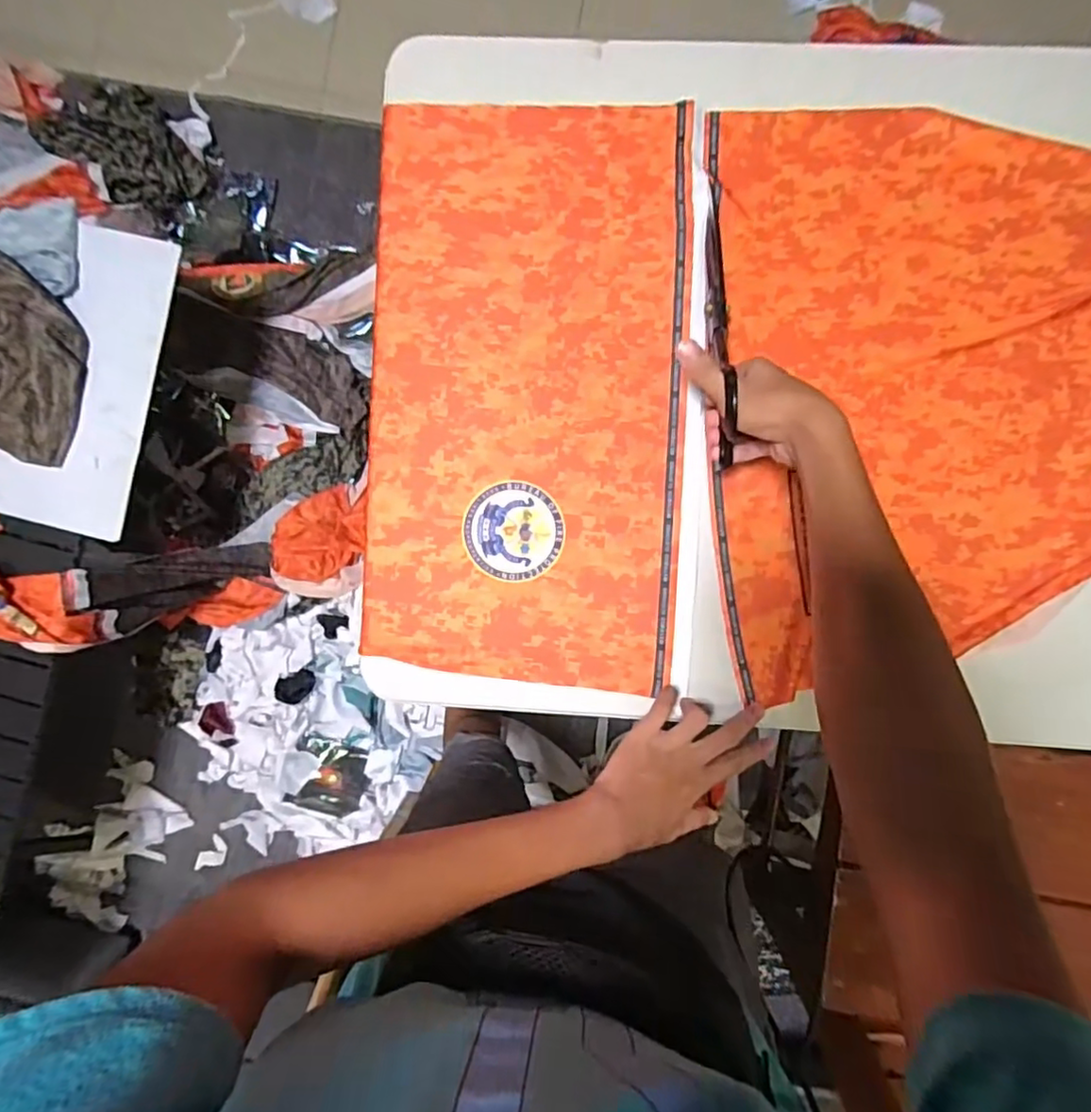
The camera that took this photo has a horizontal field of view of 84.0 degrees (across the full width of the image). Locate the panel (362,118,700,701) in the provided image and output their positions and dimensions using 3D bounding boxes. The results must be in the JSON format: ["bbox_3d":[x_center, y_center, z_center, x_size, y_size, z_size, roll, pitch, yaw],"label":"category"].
[{"bbox_3d":[-0.015,-0.138,0.536,0.275,0.013,0.494,4,93,4],"label":"panel"}]

